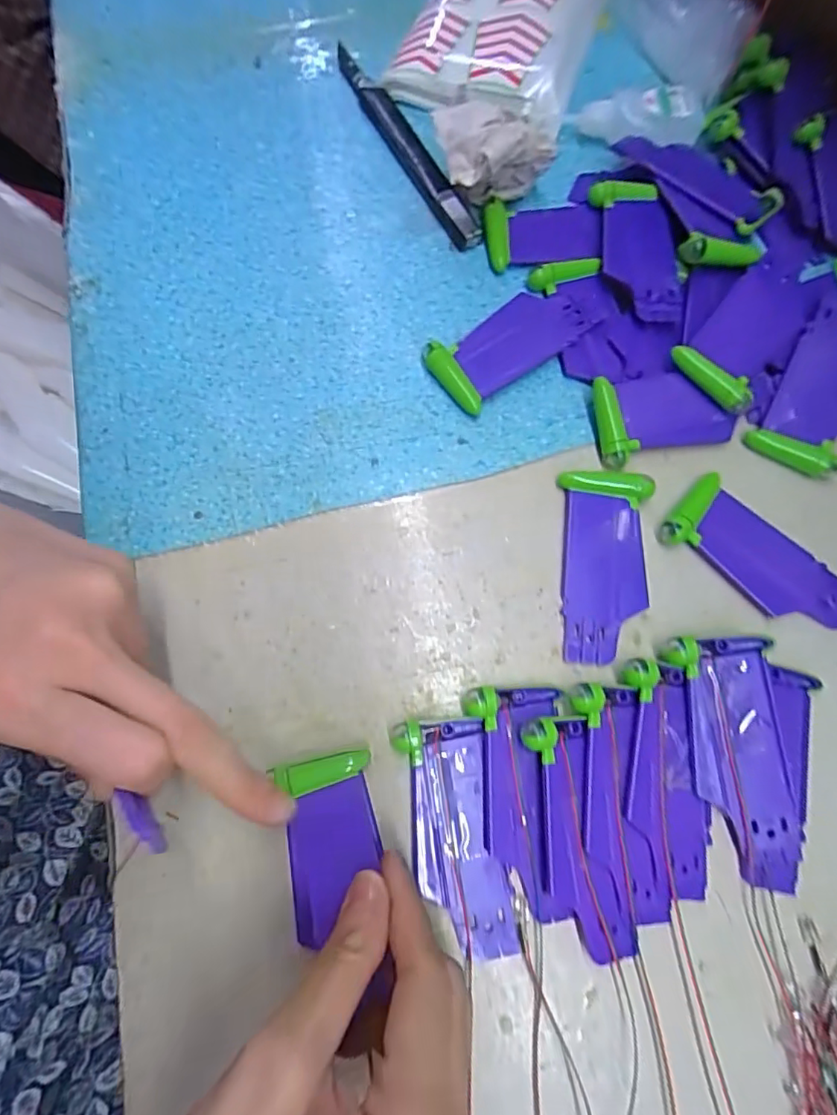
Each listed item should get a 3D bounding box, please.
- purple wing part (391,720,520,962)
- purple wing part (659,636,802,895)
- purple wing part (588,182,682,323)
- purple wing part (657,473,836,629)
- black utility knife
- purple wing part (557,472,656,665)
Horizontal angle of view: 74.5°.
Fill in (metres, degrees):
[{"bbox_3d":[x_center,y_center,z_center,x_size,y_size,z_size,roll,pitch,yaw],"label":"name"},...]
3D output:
[{"bbox_3d":[0.015,0.113,0.223,0.036,0.008,0.089,-8,74,-3],"label":"purple wing part"},{"bbox_3d":[0.132,0.084,0.229,0.041,0.013,0.099,-3,74,-1],"label":"purple wing part"},{"bbox_3d":[0.115,-0.163,0.290,0.038,0.008,0.088,0,74,0],"label":"purple wing part"},{"bbox_3d":[0.160,0.001,0.256,0.088,0.009,0.038,39,77,10],"label":"purple wing part"},{"bbox_3d":[-0.007,-0.237,0.314,0.017,0.012,0.147,-27,76,-8],"label":"black utility knife"},{"bbox_3d":[0.087,0.003,0.255,0.040,0.009,0.088,2,74,0],"label":"purple wing part"}]

